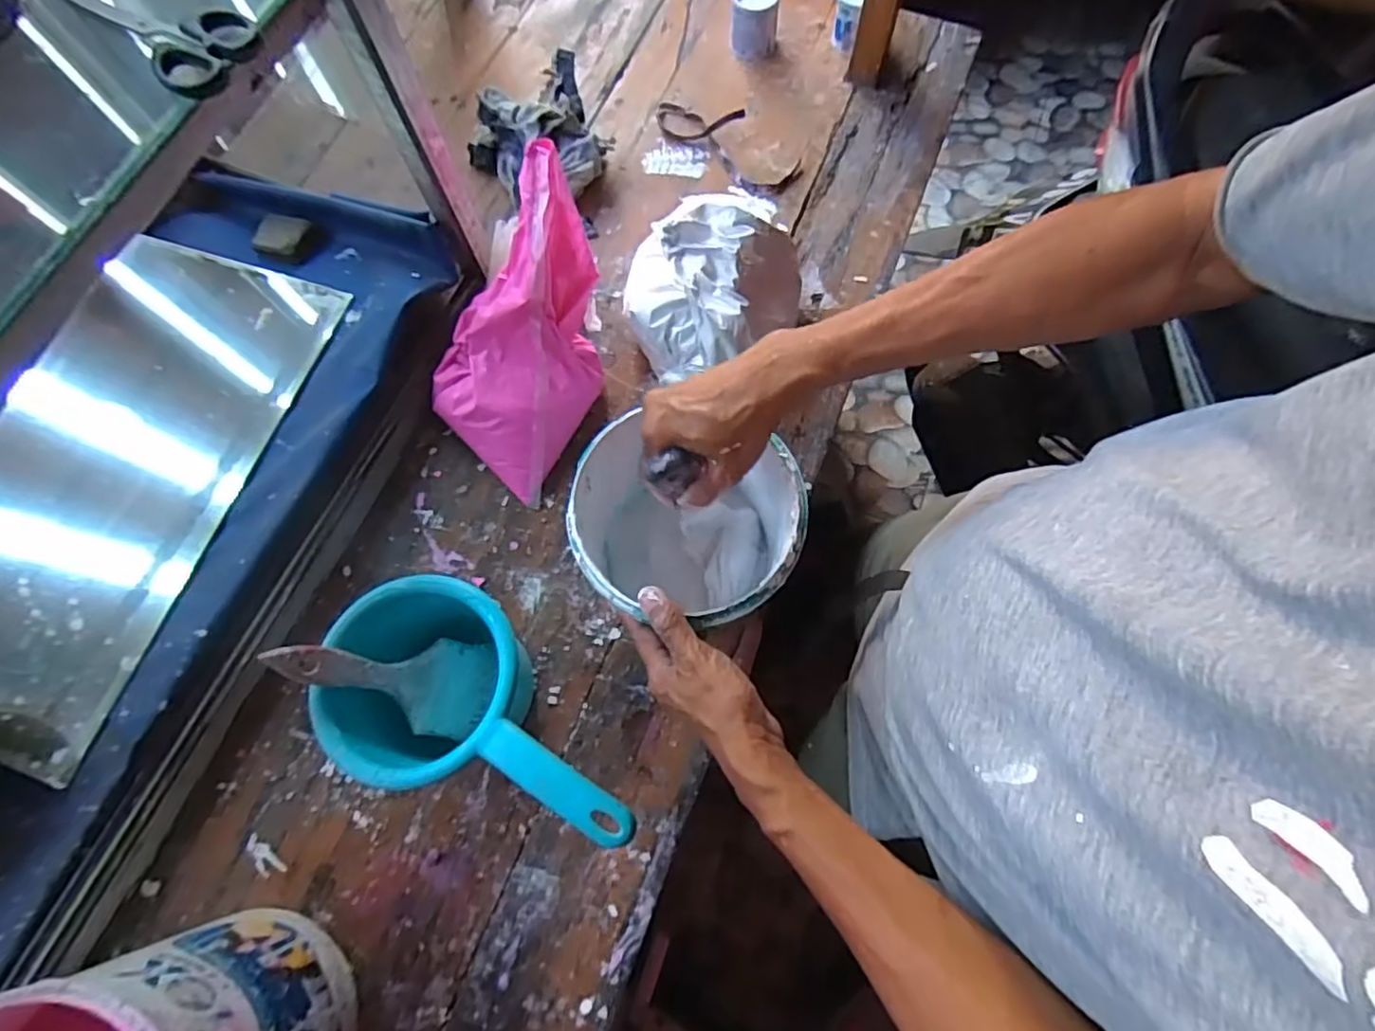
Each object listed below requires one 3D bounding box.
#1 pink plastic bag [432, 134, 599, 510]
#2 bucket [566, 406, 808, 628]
[{"bbox_3d":[-0.156,-0.179,0.622,0.151,0.084,0.311,15,104,6],"label":"pink plastic bag"},{"bbox_3d":[-0.007,0.014,0.532,0.182,0.155,0.152,13,73,5],"label":"bucket"}]

